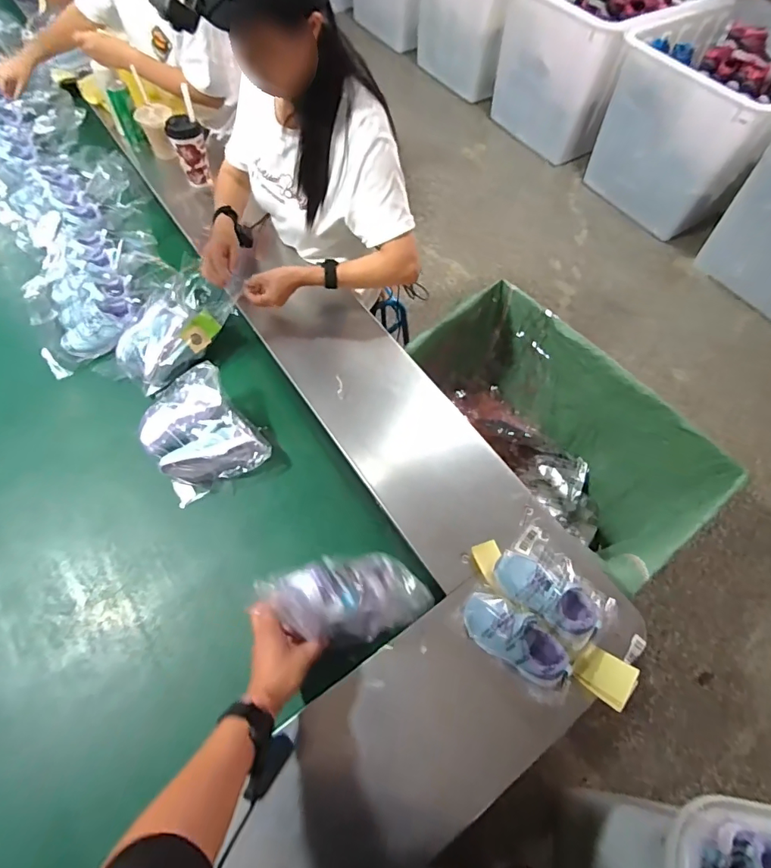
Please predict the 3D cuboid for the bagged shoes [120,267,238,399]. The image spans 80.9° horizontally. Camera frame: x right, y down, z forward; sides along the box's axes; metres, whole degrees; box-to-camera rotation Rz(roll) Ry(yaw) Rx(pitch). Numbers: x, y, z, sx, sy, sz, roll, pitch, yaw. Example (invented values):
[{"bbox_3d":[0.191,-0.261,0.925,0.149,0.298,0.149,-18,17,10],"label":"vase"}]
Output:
[{"bbox_3d":[-0.443,-0.225,0.974,0.168,0.102,0.278,25,63,10],"label":"bagged shoes"}]

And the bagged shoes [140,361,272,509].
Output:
[{"bbox_3d":[-0.350,0.002,0.855,0.180,0.096,0.211,-31,68,-18],"label":"bagged shoes"}]

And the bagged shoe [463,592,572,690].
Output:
[{"bbox_3d":[0.196,0.308,0.685,0.166,0.066,0.072,32,65,14],"label":"bagged shoe"}]

